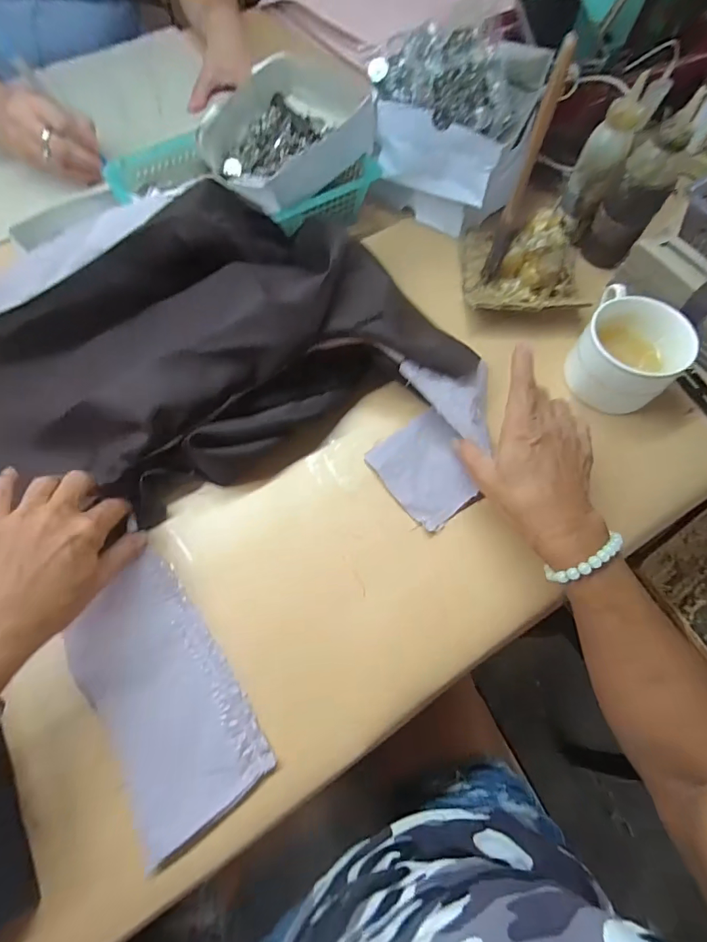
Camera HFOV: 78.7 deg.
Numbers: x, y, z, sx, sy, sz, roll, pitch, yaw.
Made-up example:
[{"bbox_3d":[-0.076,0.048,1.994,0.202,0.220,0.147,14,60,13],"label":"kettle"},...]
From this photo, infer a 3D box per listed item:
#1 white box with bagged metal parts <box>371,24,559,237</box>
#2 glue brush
[{"bbox_3d":[0.099,-0.338,0.442,0.164,0.134,0.112,14,70,6],"label":"white box with bagged metal parts"},{"bbox_3d":[0.151,-0.260,0.381,0.016,0.176,0.018,18,43,7],"label":"glue brush"}]

